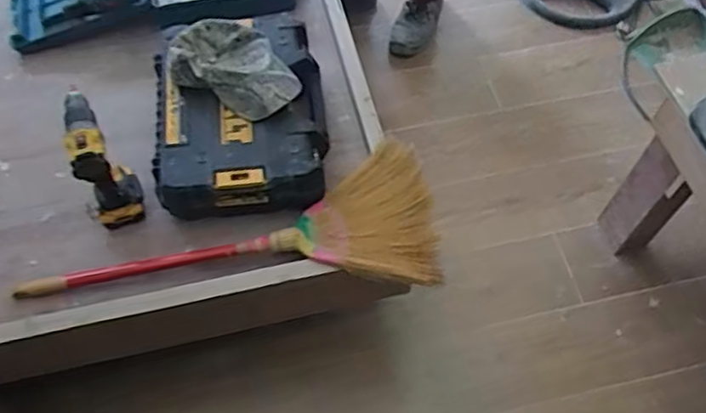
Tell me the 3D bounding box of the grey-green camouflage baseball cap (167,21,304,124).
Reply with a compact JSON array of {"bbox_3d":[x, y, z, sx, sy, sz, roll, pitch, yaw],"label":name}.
[{"bbox_3d":[-0.227,-0.285,1.315,0.255,0.068,0.195,22,63,11],"label":"grey-green camouflage baseball cap"}]

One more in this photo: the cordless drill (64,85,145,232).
[{"bbox_3d":[-0.463,-0.073,1.198,0.102,0.237,0.161,-30,66,-16],"label":"cordless drill"}]

